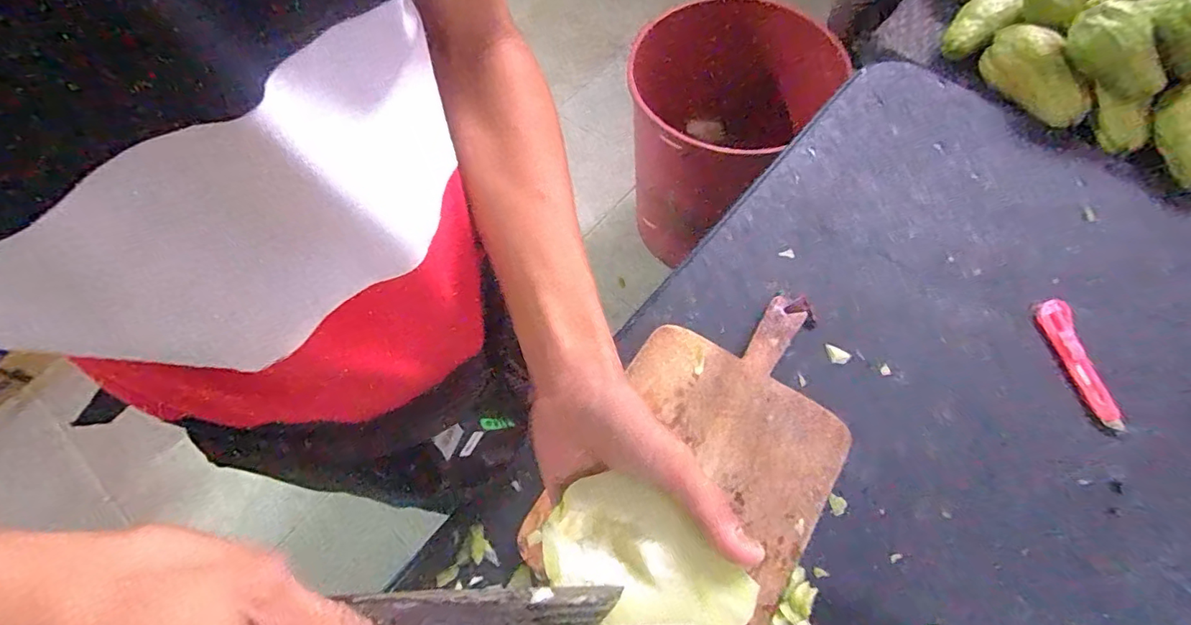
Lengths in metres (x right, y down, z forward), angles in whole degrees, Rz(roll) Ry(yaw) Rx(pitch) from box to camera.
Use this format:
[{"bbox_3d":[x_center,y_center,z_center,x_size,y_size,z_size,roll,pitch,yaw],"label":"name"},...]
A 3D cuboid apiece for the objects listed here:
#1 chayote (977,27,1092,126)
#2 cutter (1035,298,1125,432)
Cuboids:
[{"bbox_3d":[0.597,-0.323,0.723,0.061,0.068,0.156,-20,67,-7],"label":"chayote"},{"bbox_3d":[0.531,0.054,0.582,0.027,0.017,0.145,-10,66,-3],"label":"cutter"}]

